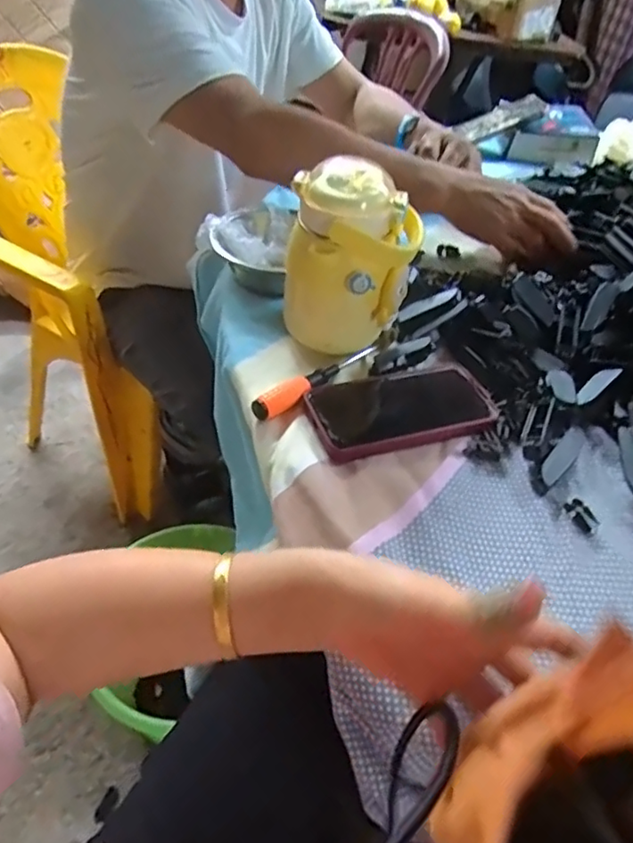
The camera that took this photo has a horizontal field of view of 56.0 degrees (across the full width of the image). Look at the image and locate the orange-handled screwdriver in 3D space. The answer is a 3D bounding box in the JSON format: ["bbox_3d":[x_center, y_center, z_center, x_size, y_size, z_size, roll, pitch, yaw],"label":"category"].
[{"bbox_3d":[0.004,-0.042,0.532,0.019,0.022,0.144,37,52,26],"label":"orange-handled screwdriver"}]

